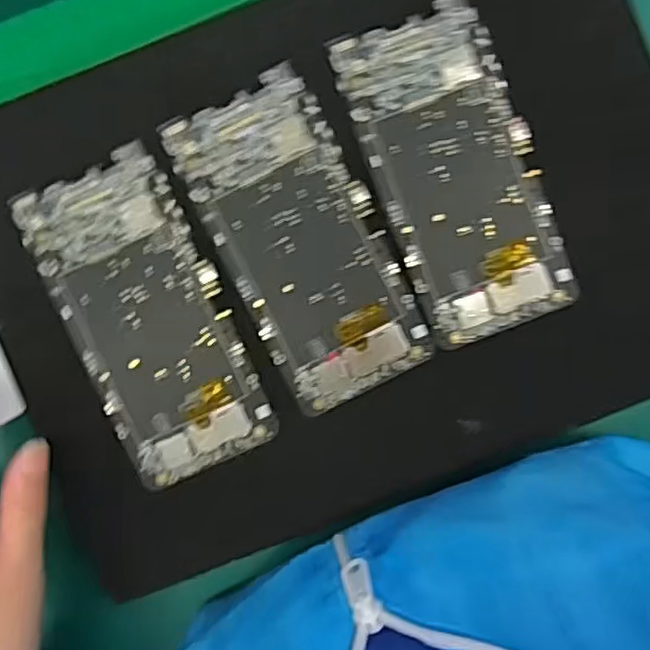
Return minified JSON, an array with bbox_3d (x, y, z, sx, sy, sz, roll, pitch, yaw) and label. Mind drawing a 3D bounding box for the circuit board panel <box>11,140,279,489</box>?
[{"bbox_3d":[-0.085,-0.002,0.322,0.071,0.004,0.155,-25,94,0],"label":"circuit board panel"}]

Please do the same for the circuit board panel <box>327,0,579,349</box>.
[{"bbox_3d":[0.064,-0.072,0.318,0.074,0.004,0.153,-21,93,0],"label":"circuit board panel"}]

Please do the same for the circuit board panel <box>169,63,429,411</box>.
[{"bbox_3d":[-0.011,-0.039,0.316,0.072,0.009,0.153,-27,90,2],"label":"circuit board panel"}]

